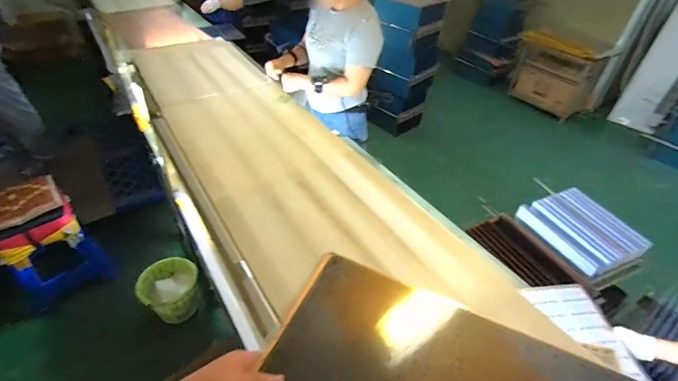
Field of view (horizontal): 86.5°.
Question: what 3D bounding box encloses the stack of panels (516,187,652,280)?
[{"bbox_3d":[1.042,0.172,1.566,0.308,0.130,0.440,-20,47,-23],"label":"stack of panels"}]

